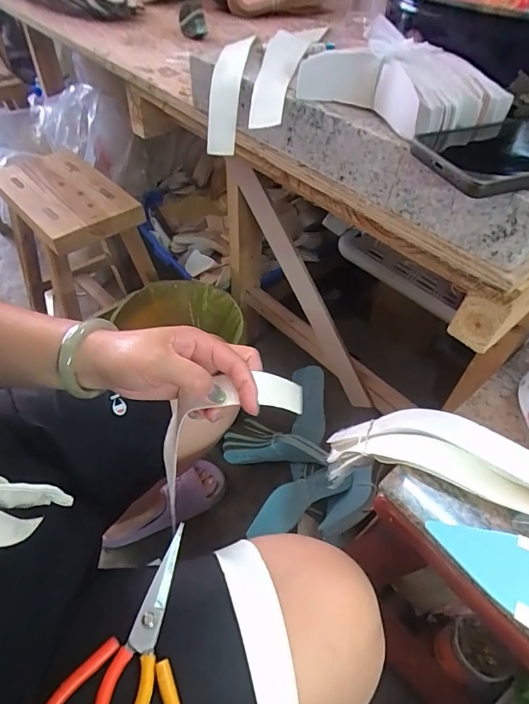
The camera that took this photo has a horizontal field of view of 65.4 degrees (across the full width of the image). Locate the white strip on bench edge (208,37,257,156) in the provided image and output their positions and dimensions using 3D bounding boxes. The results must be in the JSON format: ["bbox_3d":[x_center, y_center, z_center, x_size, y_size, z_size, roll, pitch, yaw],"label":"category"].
[{"bbox_3d":[-0.036,-0.278,0.429,0.029,0.038,0.159,6,67,2],"label":"white strip on bench edge"}]

